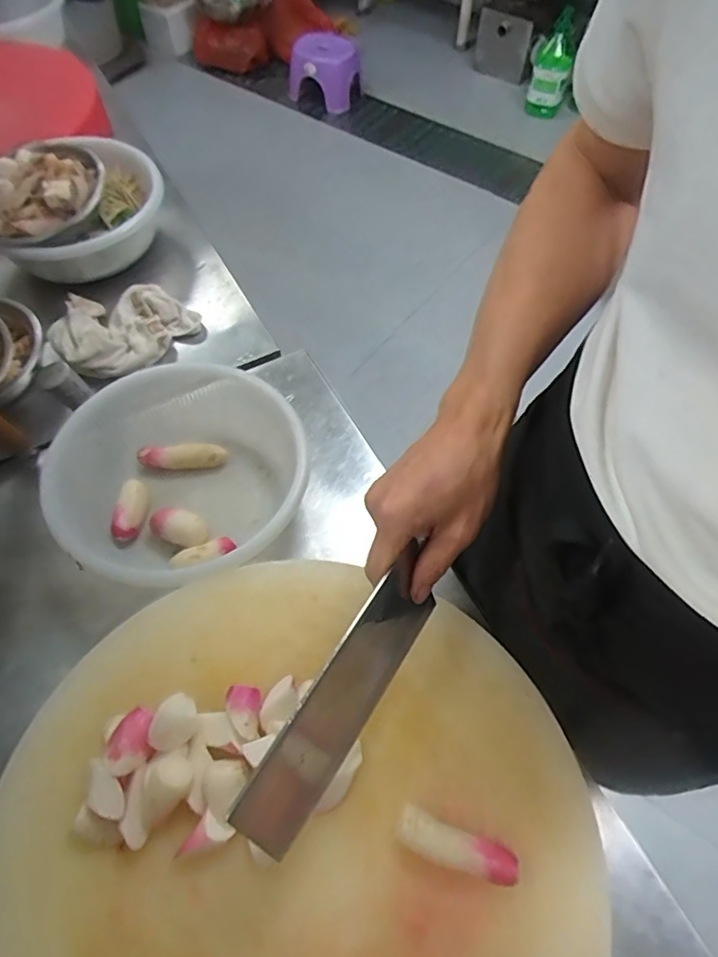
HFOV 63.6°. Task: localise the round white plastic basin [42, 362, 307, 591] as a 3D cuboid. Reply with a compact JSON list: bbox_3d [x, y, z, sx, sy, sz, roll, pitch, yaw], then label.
[{"bbox_3d":[-0.176,0.003,0.597,0.237,0.087,0.236,1,59,-1],"label":"round white plastic basin"}]

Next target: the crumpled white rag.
[{"bbox_3d":[-0.309,-0.199,0.738,0.150,0.042,0.160,33,64,17],"label":"crumpled white rag"}]

